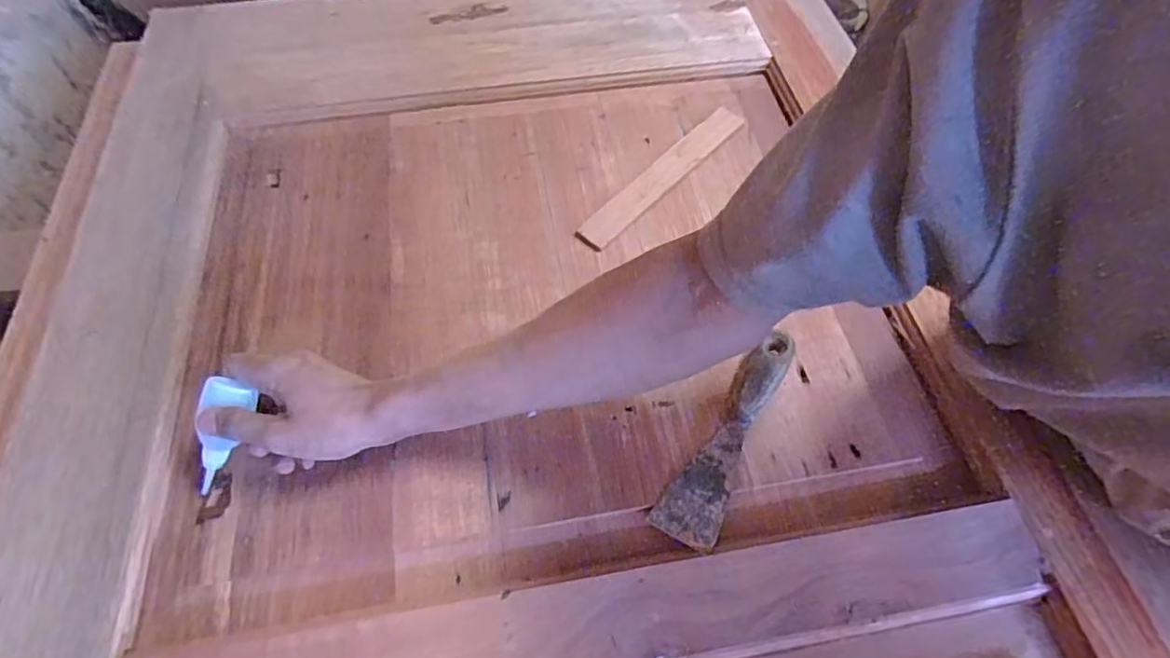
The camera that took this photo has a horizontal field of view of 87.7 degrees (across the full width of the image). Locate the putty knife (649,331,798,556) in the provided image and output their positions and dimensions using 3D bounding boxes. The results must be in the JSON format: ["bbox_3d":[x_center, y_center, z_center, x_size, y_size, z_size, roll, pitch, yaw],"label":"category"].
[{"bbox_3d":[0.112,0.077,0.450,0.045,0.028,0.171,31,63,17],"label":"putty knife"}]

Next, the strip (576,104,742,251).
[{"bbox_3d":[0.081,-0.156,0.601,0.032,0.008,0.234,38,65,20],"label":"strip"}]

